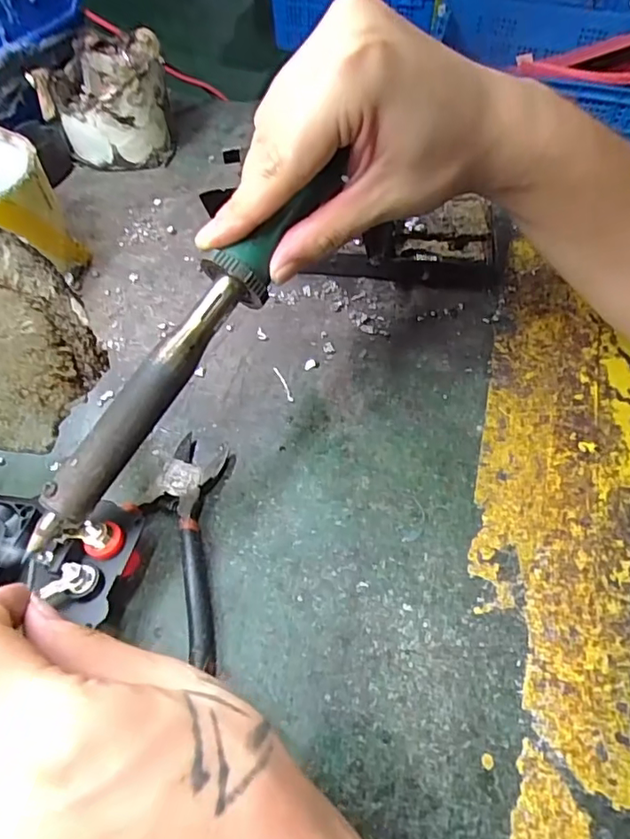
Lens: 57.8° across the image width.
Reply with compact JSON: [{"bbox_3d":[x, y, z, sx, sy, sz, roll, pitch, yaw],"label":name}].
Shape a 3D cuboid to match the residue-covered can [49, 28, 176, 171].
[{"bbox_3d":[-0.148,-0.236,0.419,0.076,0.067,0.082,-11,57,-8],"label":"residue-covered can"}]

